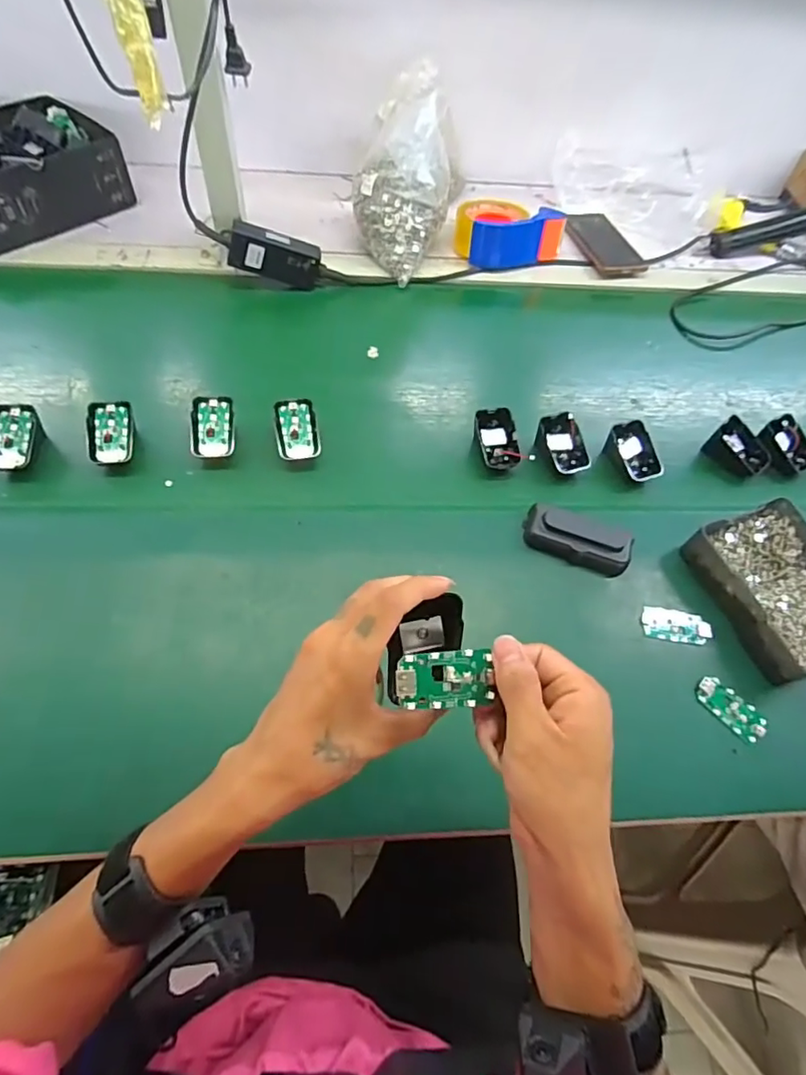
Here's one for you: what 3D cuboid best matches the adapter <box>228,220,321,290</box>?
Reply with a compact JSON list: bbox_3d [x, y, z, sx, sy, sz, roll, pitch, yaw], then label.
[{"bbox_3d":[-0.168,-0.367,0.735,0.113,0.051,0.033,9,55,-20],"label":"adapter"}]

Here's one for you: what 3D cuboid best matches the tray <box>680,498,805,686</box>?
[{"bbox_3d":[0.377,0.048,0.552,0.128,0.045,0.156,-17,61,-15],"label":"tray"}]

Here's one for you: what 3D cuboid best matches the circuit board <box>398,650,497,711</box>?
[{"bbox_3d":[0.023,0.079,0.312,0.059,0.005,0.031,3,80,-25],"label":"circuit board"}]

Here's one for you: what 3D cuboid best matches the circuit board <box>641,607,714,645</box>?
[{"bbox_3d":[0.268,0.086,0.545,0.066,0.007,0.035,4,58,-2],"label":"circuit board"}]

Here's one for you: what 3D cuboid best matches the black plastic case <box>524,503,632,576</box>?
[{"bbox_3d":[0.178,0.003,0.571,0.110,0.035,0.050,15,58,5],"label":"black plastic case"}]

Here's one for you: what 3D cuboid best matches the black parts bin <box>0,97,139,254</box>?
[{"bbox_3d":[-0.537,-0.513,0.782,0.258,0.092,0.194,-37,68,-24],"label":"black parts bin"}]

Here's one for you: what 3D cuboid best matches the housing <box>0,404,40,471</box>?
[{"bbox_3d":[-0.400,-0.099,0.571,0.040,0.024,0.069,8,73,-11],"label":"housing"}]

